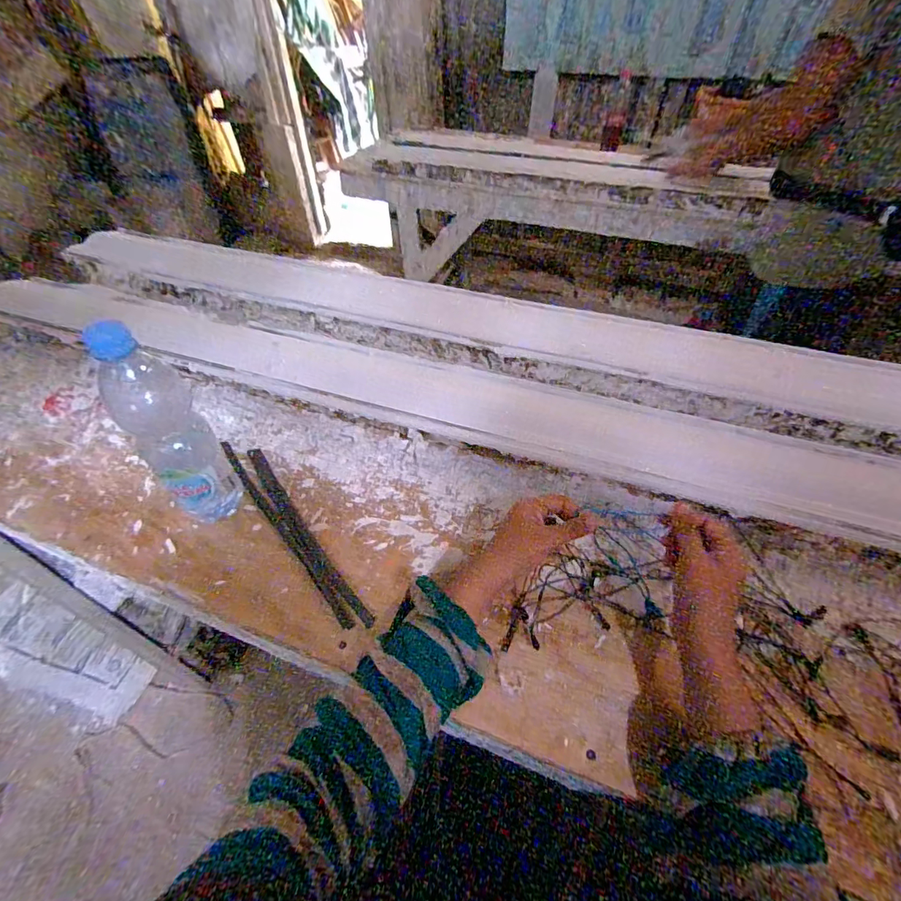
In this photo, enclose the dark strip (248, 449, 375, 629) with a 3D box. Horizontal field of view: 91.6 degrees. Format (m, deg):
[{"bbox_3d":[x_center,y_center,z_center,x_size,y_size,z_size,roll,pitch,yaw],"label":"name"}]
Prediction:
[{"bbox_3d":[-0.173,0.086,0.499,0.021,0.006,0.284,-31,54,-25],"label":"dark strip"}]

